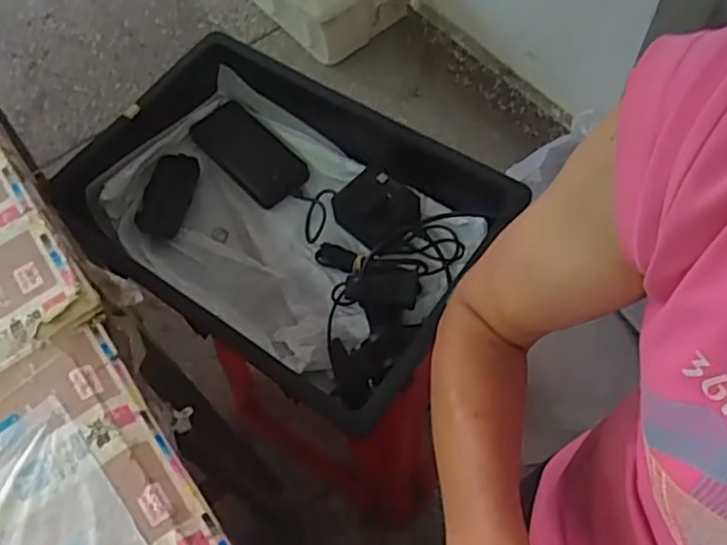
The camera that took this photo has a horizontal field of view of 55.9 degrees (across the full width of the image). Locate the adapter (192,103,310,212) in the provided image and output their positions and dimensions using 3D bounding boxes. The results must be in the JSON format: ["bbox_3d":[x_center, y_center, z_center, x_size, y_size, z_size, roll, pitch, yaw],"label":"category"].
[{"bbox_3d":[-0.141,-0.150,0.849,0.076,0.021,0.172,-41,67,-17],"label":"adapter"}]

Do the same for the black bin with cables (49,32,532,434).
[{"bbox_3d":[-0.103,-0.060,0.749,0.449,0.108,0.302,28,67,17],"label":"black bin with cables"}]

